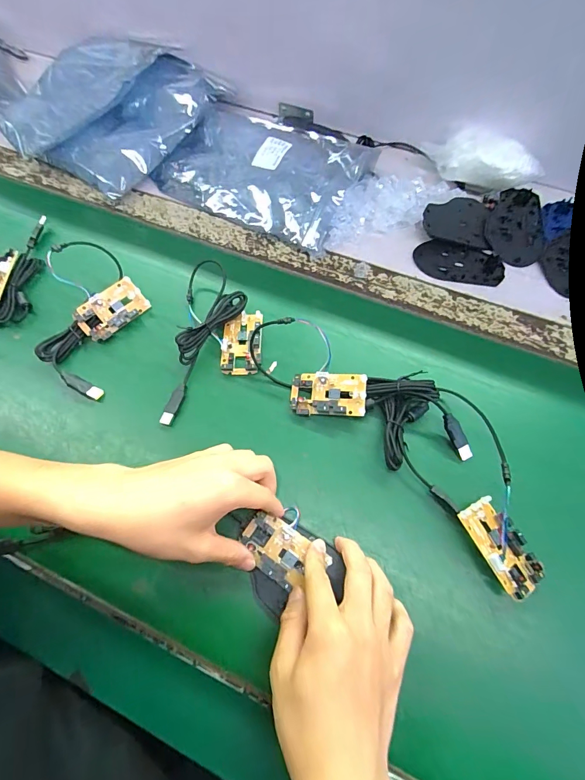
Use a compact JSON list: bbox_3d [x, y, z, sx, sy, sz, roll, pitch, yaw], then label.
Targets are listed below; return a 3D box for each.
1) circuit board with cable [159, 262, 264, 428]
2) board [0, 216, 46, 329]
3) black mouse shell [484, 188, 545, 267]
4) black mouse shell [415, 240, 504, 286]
[{"bbox_3d":[-0.084,-0.061,0.413,0.097,0.033,0.202,2,66,3],"label":"circuit board with cable"},{"bbox_3d":[-0.370,-0.145,0.461,0.095,0.029,0.166,-3,66,0],"label":"board"},{"bbox_3d":[0.293,-0.212,0.478,0.075,0.019,0.110,23,69,11],"label":"black mouse shell"},{"bbox_3d":[0.213,-0.162,0.471,0.110,0.007,0.056,19,68,10],"label":"black mouse shell"}]

